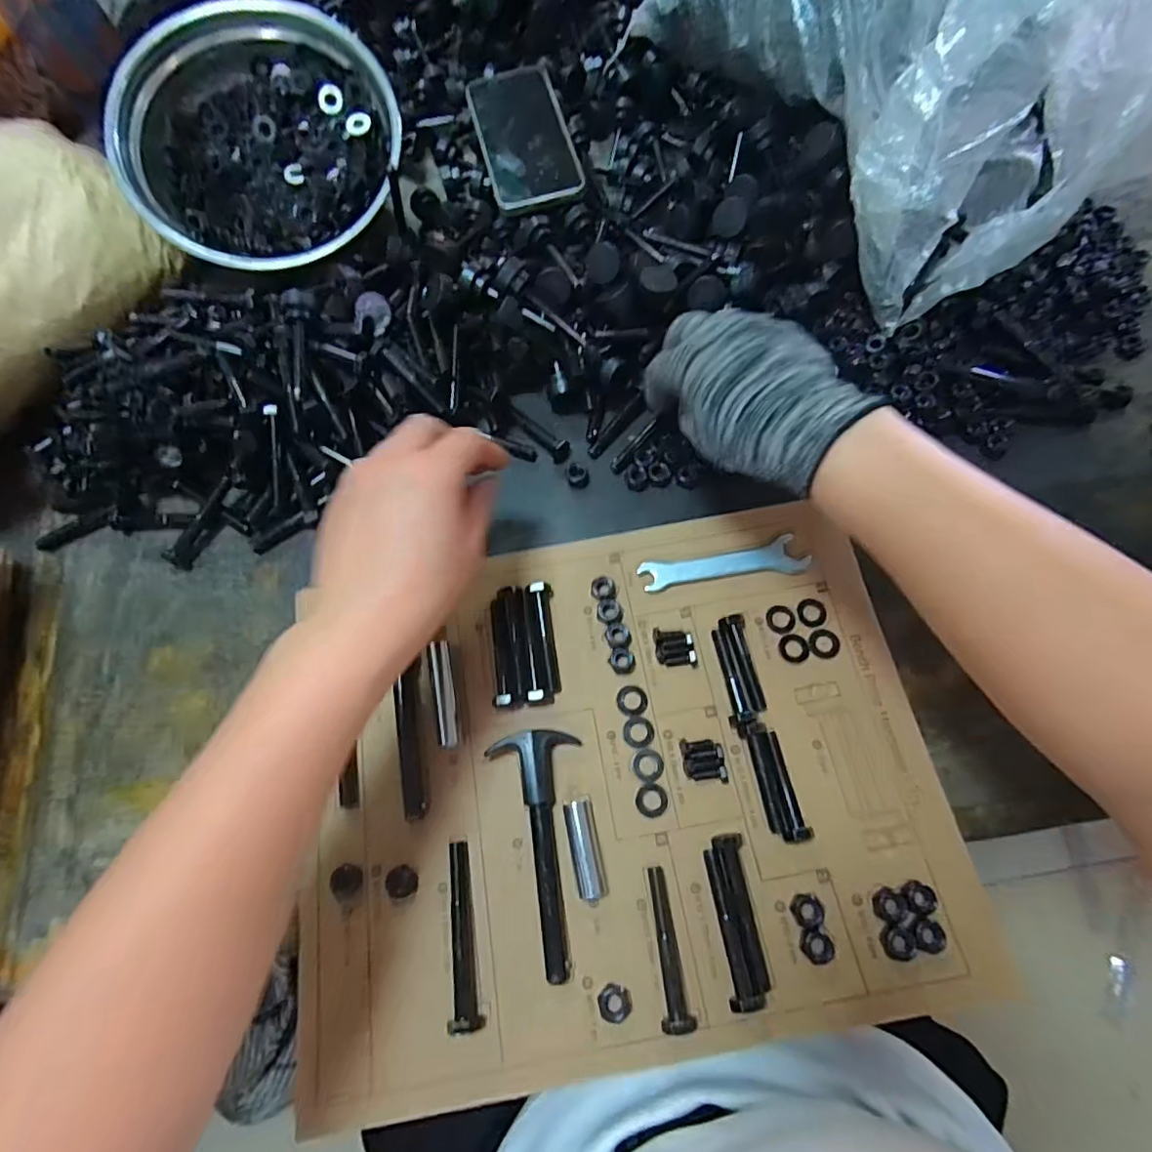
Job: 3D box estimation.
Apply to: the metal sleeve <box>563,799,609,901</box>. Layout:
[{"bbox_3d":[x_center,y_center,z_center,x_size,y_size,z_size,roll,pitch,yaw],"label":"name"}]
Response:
[{"bbox_3d":[0.005,0.158,0.330,0.016,0.010,0.052,-11,70,-5],"label":"metal sleeve"}]

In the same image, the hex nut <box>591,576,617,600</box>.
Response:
[{"bbox_3d":[0.019,0.009,0.386,0.016,0.007,0.017,-2,70,-2],"label":"hex nut"}]

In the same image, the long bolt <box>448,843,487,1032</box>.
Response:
[{"bbox_3d":[-0.064,0.197,0.316,0.015,0.013,0.089,-10,70,-5],"label":"long bolt"}]

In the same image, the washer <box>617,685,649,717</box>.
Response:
[{"bbox_3d":[0.036,0.079,0.363,0.019,0.004,0.019,0,70,-1],"label":"washer"}]

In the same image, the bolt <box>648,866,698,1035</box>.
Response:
[{"bbox_3d":[0.049,0.201,0.310,0.016,0.011,0.075,-7,70,-4],"label":"bolt"}]

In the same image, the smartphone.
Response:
[{"bbox_3d":[-0.046,-0.388,0.505,0.077,0.009,0.150,-14,76,-1],"label":"smartphone"}]

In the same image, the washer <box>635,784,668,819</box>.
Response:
[{"bbox_3d":[0.045,0.135,0.343,0.019,0.004,0.019,0,70,-1],"label":"washer"}]

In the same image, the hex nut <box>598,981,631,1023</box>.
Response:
[{"bbox_3d":[0.021,0.226,0.302,0.017,0.007,0.016,21,71,7],"label":"hex nut"}]

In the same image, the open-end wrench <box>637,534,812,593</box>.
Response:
[{"bbox_3d":[0.100,-0.007,0.387,0.110,0.004,0.026,-10,70,-5],"label":"open-end wrench"}]

